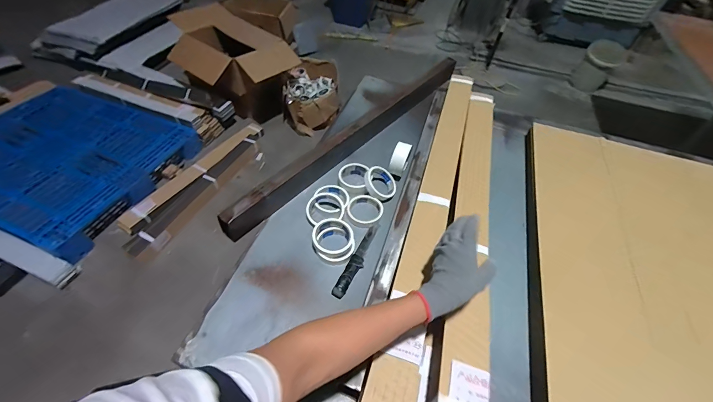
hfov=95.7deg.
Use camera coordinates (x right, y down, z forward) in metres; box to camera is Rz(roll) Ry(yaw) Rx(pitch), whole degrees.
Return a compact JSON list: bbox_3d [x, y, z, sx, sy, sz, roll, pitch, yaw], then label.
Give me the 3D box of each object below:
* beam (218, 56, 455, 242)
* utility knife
[{"bbox_3d":[0.032,-0.211,0.941,0.041,0.083,0.980,35,55,21],"label":"beam"},{"bbox_3d":[0.006,0.127,0.721,0.028,0.019,0.205,24,52,14],"label":"utility knife"}]

